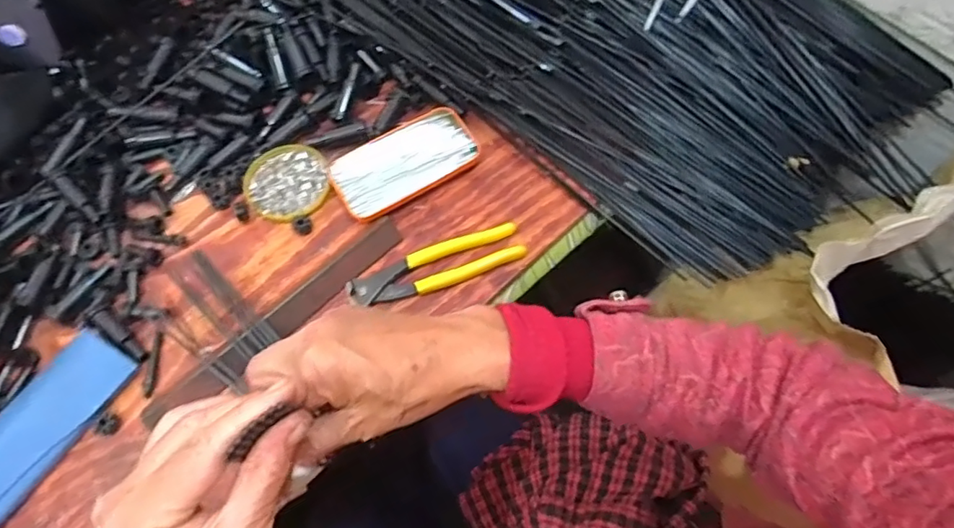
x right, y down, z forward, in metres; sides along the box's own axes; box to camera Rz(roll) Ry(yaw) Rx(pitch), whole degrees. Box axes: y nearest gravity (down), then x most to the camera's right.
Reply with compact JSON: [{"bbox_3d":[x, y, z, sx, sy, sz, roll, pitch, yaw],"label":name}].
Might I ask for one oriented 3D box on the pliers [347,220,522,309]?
[{"bbox_3d":[-0.036,0.004,0.526,0.161,0.015,0.039,-20,65,-8],"label":"pliers"}]

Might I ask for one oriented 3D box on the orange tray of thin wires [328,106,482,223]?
[{"bbox_3d":[-0.073,-0.105,0.574,0.145,0.014,0.083,-31,67,-12],"label":"orange tray of thin wires"}]

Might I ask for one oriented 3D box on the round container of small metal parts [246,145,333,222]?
[{"bbox_3d":[-0.191,-0.083,0.577,0.080,0.011,0.086,-1,64,1],"label":"round container of small metal parts"}]

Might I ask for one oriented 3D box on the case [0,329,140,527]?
[{"bbox_3d":[-0.362,0.132,0.468,0.067,0.024,0.160,29,69,15],"label":"case"}]

